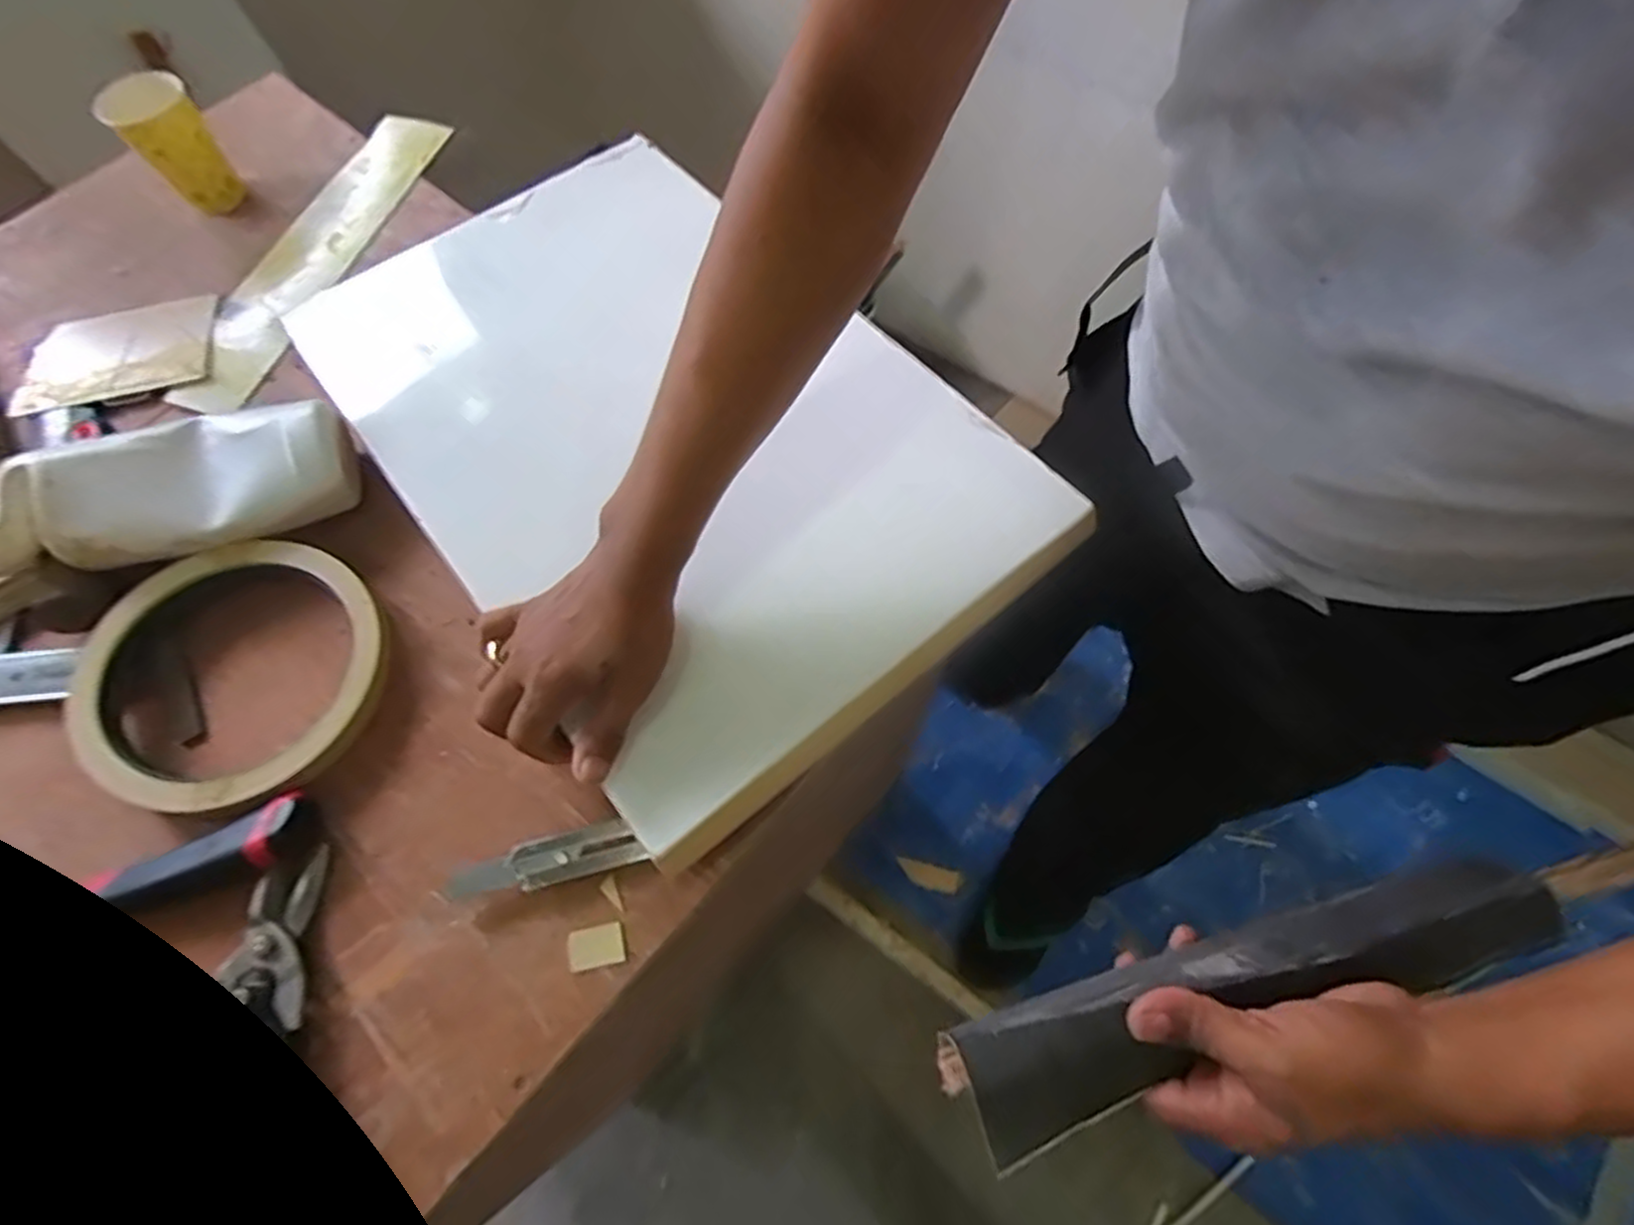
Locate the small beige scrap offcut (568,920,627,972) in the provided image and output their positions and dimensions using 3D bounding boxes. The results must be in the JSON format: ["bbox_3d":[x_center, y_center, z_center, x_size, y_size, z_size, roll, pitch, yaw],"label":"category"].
[{"bbox_3d":[-0.130,0.197,0.434,0.032,0.004,0.022,-13,67,-4],"label":"small beige scrap offcut"}]

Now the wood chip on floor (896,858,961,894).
[{"bbox_3d":[0.175,0.416,1.162,0.099,0.014,0.035,11,69,11],"label":"wood chip on floor"}]

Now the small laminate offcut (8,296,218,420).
[{"bbox_3d":[-0.600,-0.226,0.630,0.151,0.009,0.110,-15,67,-5],"label":"small laminate offcut"}]

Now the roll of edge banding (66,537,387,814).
[{"bbox_3d":[-0.386,0.035,0.488,0.186,0.030,0.182,-1,67,1],"label":"roll of edge banding"}]

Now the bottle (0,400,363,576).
[{"bbox_3d":[-0.466,-0.087,0.519,0.246,0.056,0.098,-20,68,-7],"label":"bottle"}]

